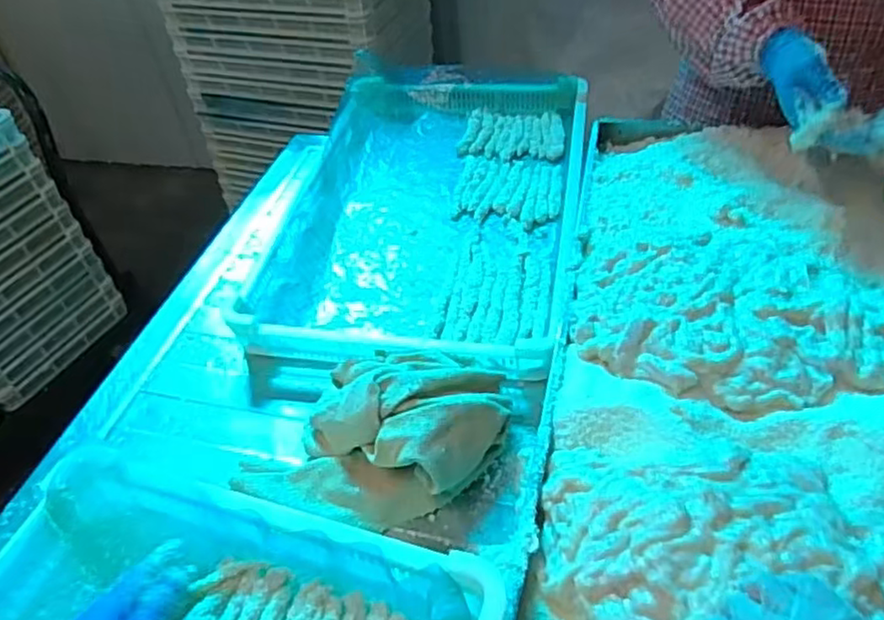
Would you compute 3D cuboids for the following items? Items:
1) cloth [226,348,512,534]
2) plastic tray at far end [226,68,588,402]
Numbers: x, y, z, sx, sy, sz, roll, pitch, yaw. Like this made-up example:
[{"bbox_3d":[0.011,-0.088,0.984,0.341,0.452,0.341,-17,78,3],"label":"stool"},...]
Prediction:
[{"bbox_3d":[-0.061,0.103,0.652,0.242,0.086,0.175,7,47,13],"label":"cloth"},{"bbox_3d":[-0.008,-0.170,0.938,0.392,0.070,0.656,5,47,11],"label":"plastic tray at far end"}]

